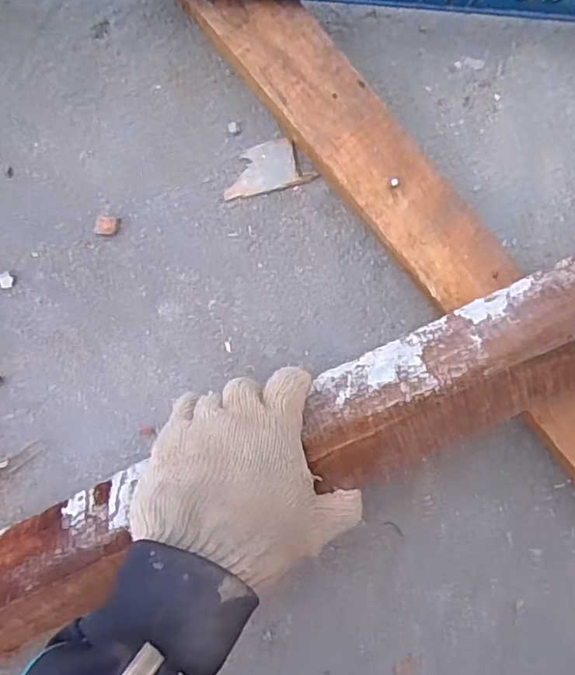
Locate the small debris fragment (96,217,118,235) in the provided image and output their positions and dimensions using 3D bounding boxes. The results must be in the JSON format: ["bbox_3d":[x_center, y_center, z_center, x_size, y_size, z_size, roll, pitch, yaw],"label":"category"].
[{"bbox_3d":[-0.129,-0.080,0.414,0.015,0.007,0.012,-1,84,8],"label":"small debris fragment"}]

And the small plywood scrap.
[{"bbox_3d":[-0.016,-0.121,0.410,0.062,0.004,0.033,-14,82,6],"label":"small plywood scrap"}]

